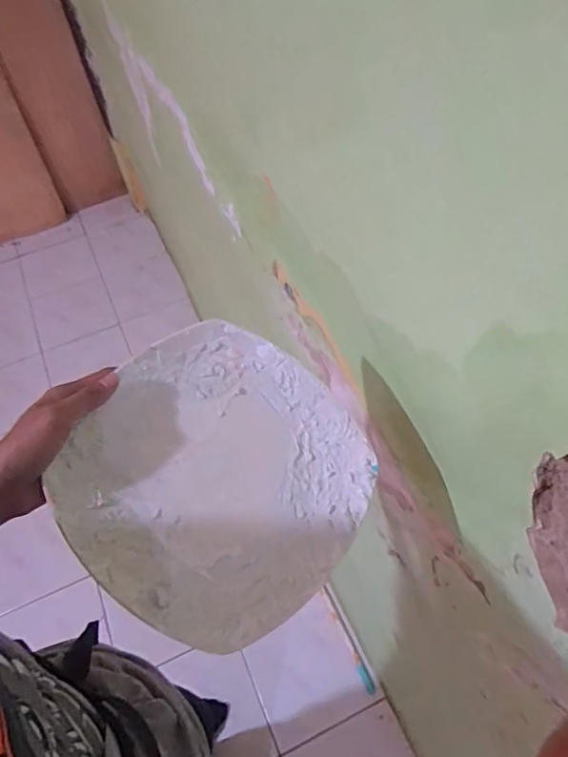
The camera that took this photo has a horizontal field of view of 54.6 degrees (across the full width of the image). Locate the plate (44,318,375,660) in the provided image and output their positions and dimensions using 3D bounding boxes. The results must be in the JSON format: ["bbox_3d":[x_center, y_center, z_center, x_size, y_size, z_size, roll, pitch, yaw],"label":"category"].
[{"bbox_3d":[-0.052,0.080,0.452,0.221,0.026,0.229,4,67,-9],"label":"plate"}]

